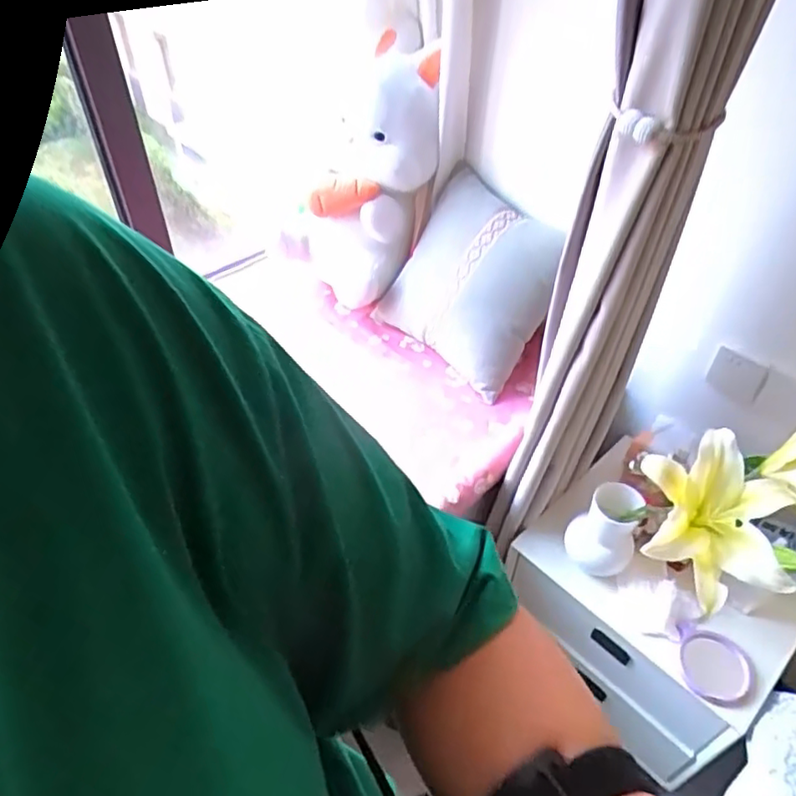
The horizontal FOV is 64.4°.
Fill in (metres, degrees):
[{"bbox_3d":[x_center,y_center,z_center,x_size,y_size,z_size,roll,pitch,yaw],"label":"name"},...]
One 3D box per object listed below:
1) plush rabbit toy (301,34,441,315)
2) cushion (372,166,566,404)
[{"bbox_3d":[-0.059,-0.470,1.296,0.231,0.548,0.162,18,6,15],"label":"plush rabbit toy"},{"bbox_3d":[0.146,-0.230,1.247,0.100,0.344,0.340,0,32,-44],"label":"cushion"}]

